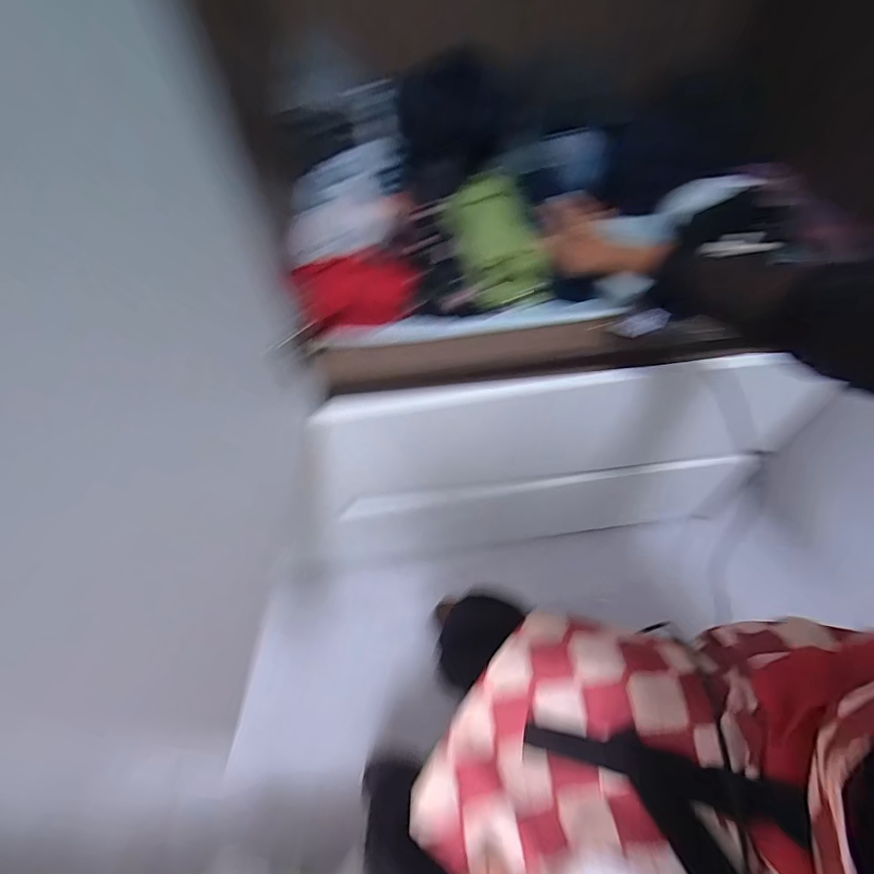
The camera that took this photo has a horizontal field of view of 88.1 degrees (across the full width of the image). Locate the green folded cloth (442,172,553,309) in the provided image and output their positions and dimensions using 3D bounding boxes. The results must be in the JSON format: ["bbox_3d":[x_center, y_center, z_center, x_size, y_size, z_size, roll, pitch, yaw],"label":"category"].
[{"bbox_3d":[0.074,-0.270,0.609,0.110,0.045,0.182,-10,70,-4],"label":"green folded cloth"}]

